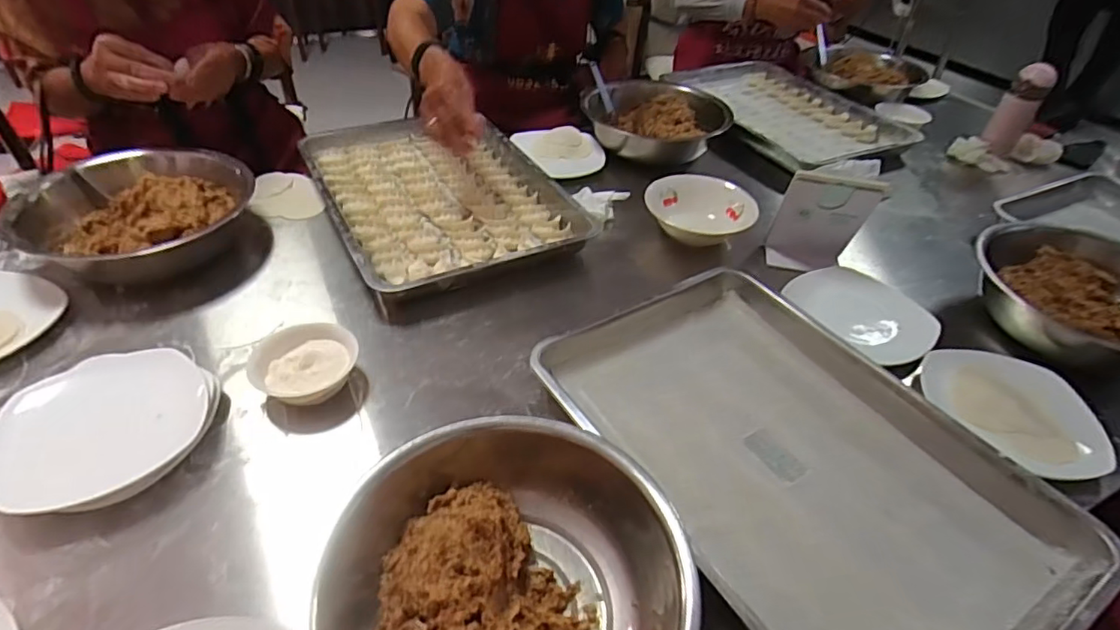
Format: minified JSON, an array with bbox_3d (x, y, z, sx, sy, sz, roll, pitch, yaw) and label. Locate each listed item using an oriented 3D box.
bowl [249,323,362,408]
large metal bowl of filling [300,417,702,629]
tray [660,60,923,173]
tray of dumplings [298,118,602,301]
[{"bbox_3d":[-0.283,0.052,0.645,0.100,0.042,0.096,2,42,-2],"label":"bowl"},{"bbox_3d":[-0.032,0.211,0.458,0.255,0.083,0.265,2,42,-2],"label":"large metal bowl of filling"},{"bbox_3d":[0.514,-0.462,1.288,0.356,0.037,0.516,-14,45,-19],"label":"tray"},{"bbox_3d":[-0.207,-0.206,0.951,0.347,0.040,0.499,-21,48,-25],"label":"tray of dumplings"}]

